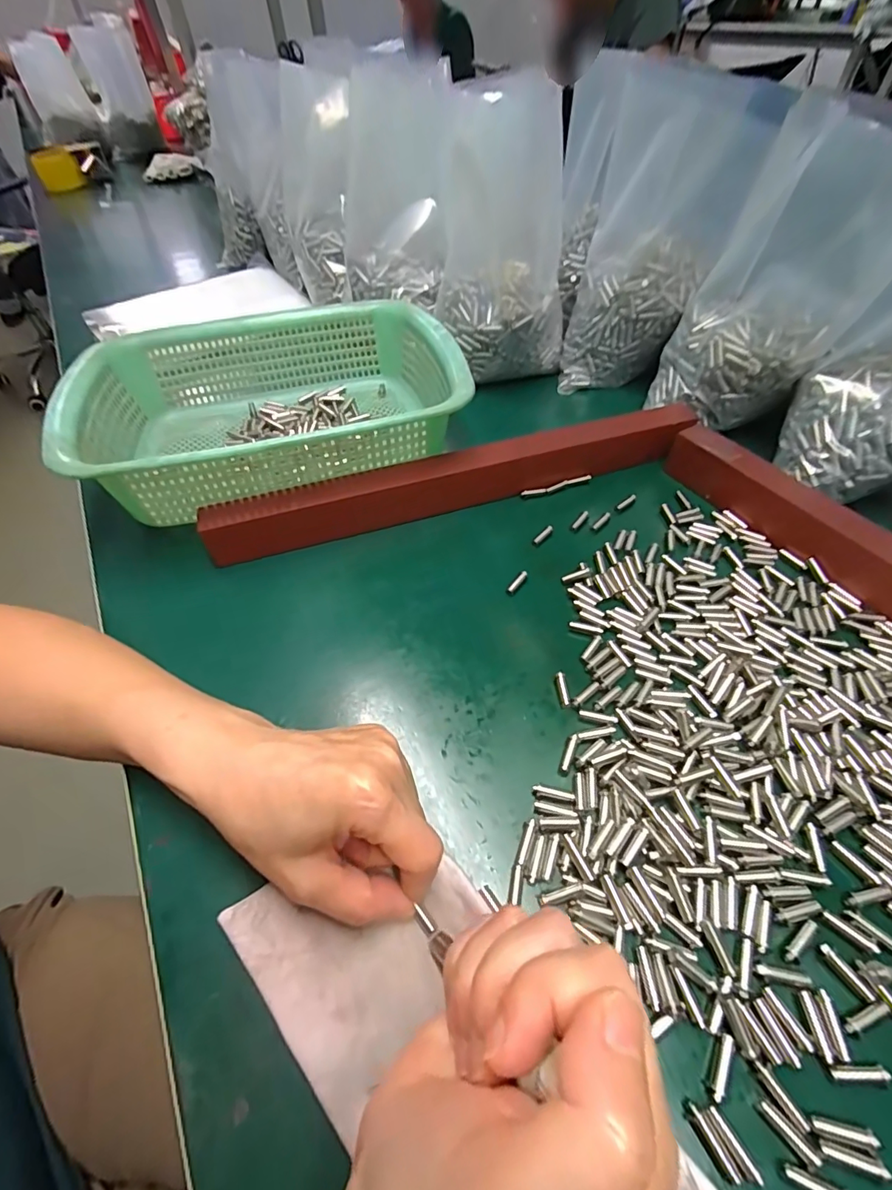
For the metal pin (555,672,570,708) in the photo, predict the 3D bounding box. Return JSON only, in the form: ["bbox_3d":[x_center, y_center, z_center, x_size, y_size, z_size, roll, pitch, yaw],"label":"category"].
[{"bbox_3d":[0.068,0.055,0.281,0.006,0.004,0.022,-4,51,0],"label":"metal pin"}]

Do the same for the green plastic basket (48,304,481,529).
[{"bbox_3d":[-0.139,-0.161,0.408,0.288,0.085,0.222,-18,52,-11],"label":"green plastic basket"}]

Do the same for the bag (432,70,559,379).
[{"bbox_3d":[0.054,-0.320,0.446,0.117,0.204,0.103,3,51,6],"label":"bag"}]

